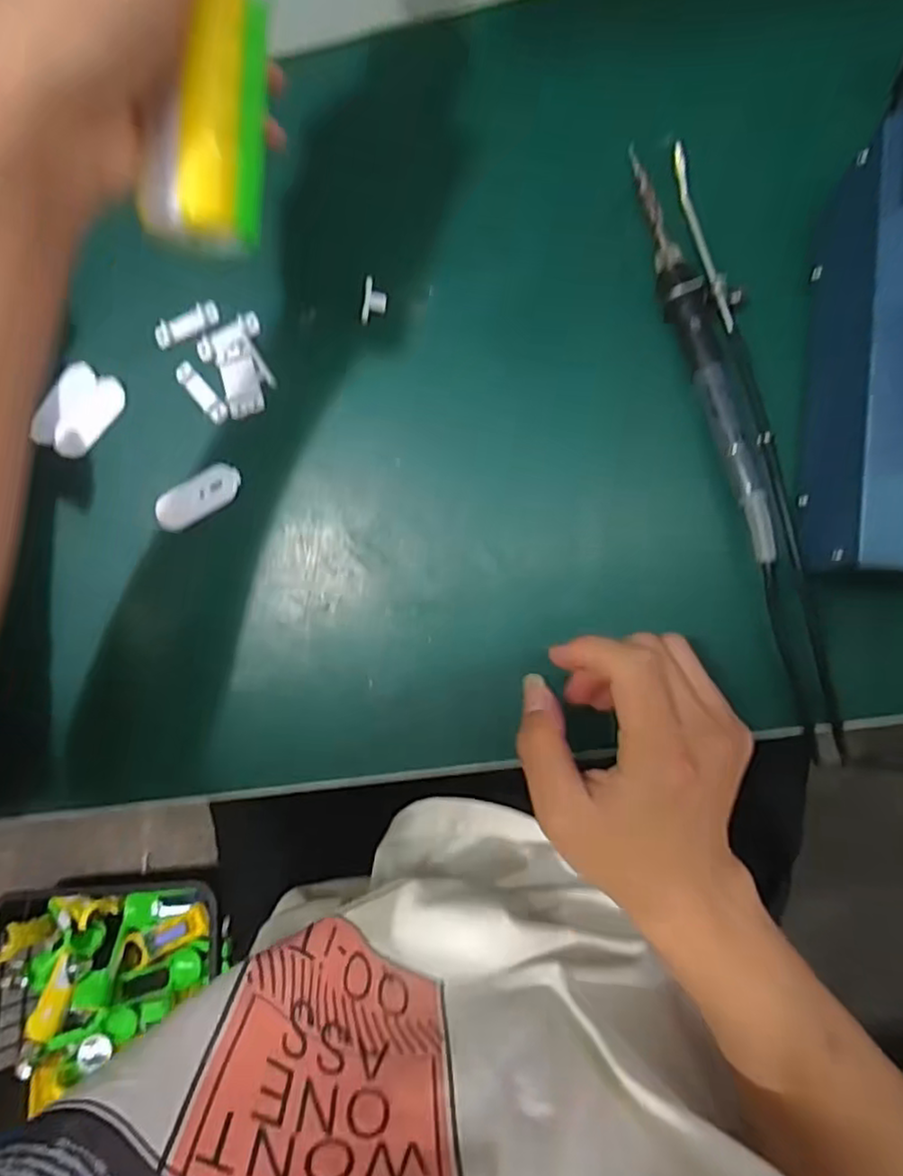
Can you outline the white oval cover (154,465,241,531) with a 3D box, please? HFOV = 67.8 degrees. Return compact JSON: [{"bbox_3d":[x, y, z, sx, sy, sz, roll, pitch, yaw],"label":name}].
[{"bbox_3d":[-0.138,-0.050,0.367,0.049,0.007,0.020,-31,84,5],"label":"white oval cover"}]

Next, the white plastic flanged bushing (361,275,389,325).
[{"bbox_3d":[-0.040,-0.152,0.355,0.011,0.008,0.023,12,89,9],"label":"white plastic flanged bushing"}]

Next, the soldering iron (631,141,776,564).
[{"bbox_3d":[0.124,-0.114,0.322,0.035,0.013,0.203,-9,86,6],"label":"soldering iron"}]

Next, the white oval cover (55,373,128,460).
[{"bbox_3d":[-0.202,-0.096,0.376,0.020,0.004,0.051,39,93,7],"label":"white oval cover"}]

